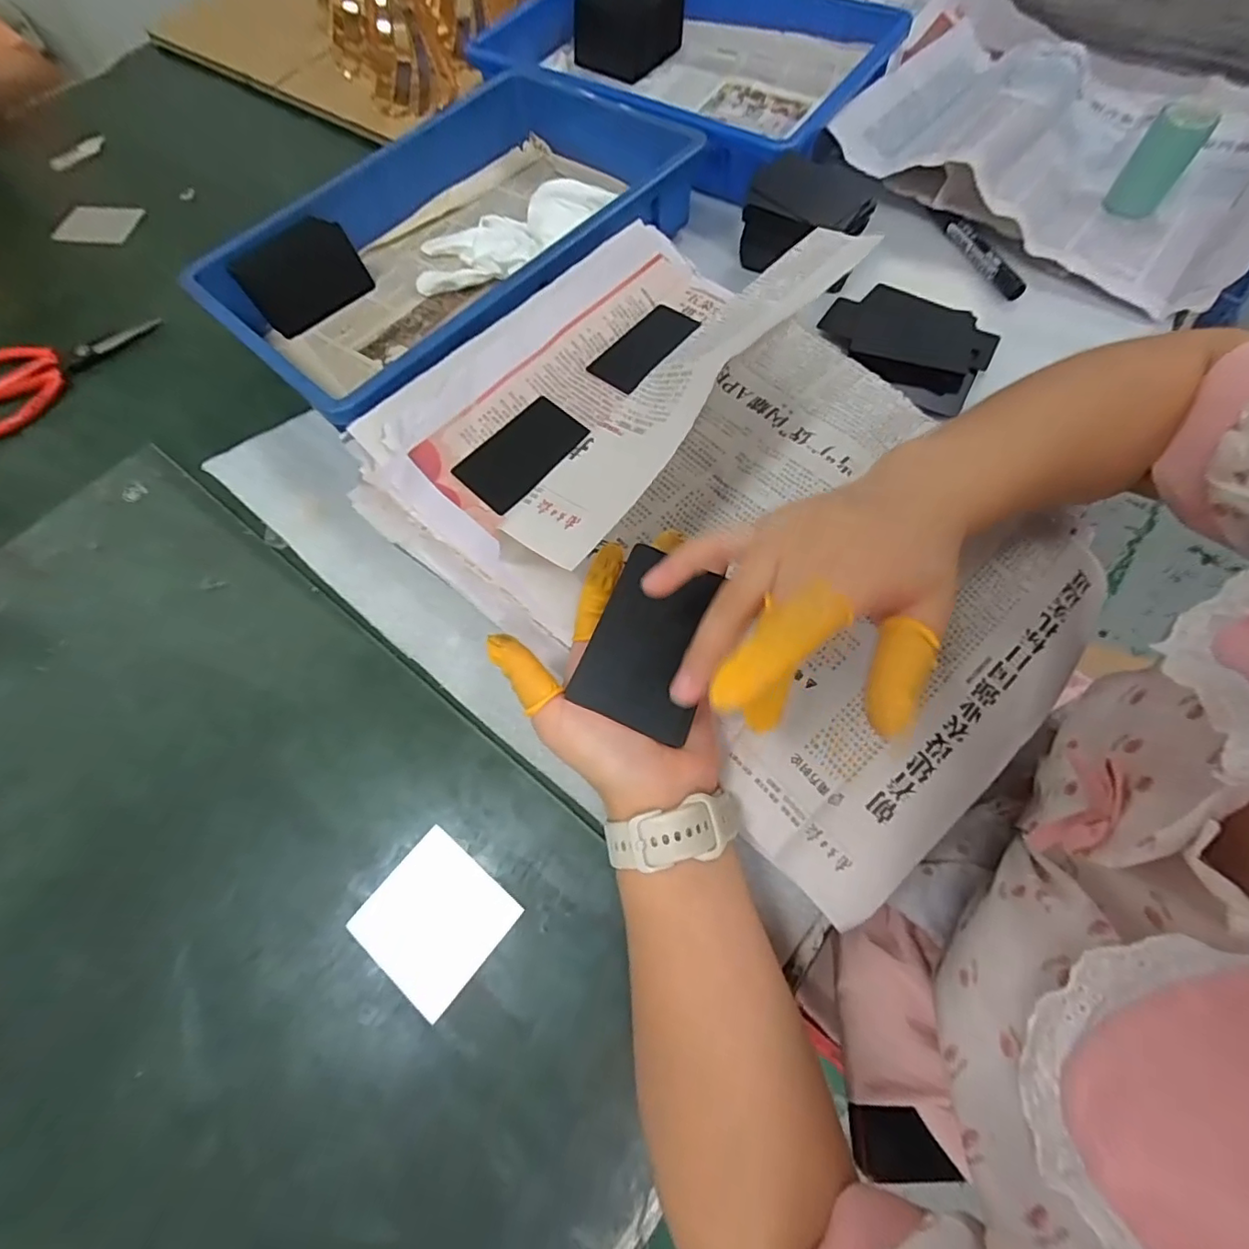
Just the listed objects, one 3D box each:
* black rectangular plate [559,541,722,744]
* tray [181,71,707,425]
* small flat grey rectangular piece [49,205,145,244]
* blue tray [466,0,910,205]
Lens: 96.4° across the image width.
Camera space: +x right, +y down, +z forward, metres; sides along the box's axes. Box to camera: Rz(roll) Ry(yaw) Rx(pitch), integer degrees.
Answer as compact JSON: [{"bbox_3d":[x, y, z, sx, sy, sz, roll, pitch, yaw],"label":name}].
[{"bbox_3d":[0.014,0.008,0.275,0.059,0.005,0.082,21,89,17],"label":"black rectangular plate"},{"bbox_3d":[-0.137,-0.317,0.464,0.254,0.070,0.369,41,75,17],"label":"tray"},{"bbox_3d":[-0.539,-0.414,0.573,0.075,0.009,0.062,7,66,5],"label":"small flat grey rectangular piece"},{"bbox_3d":[0.049,-0.549,0.552,0.368,0.057,0.246,31,71,15],"label":"blue tray"}]

